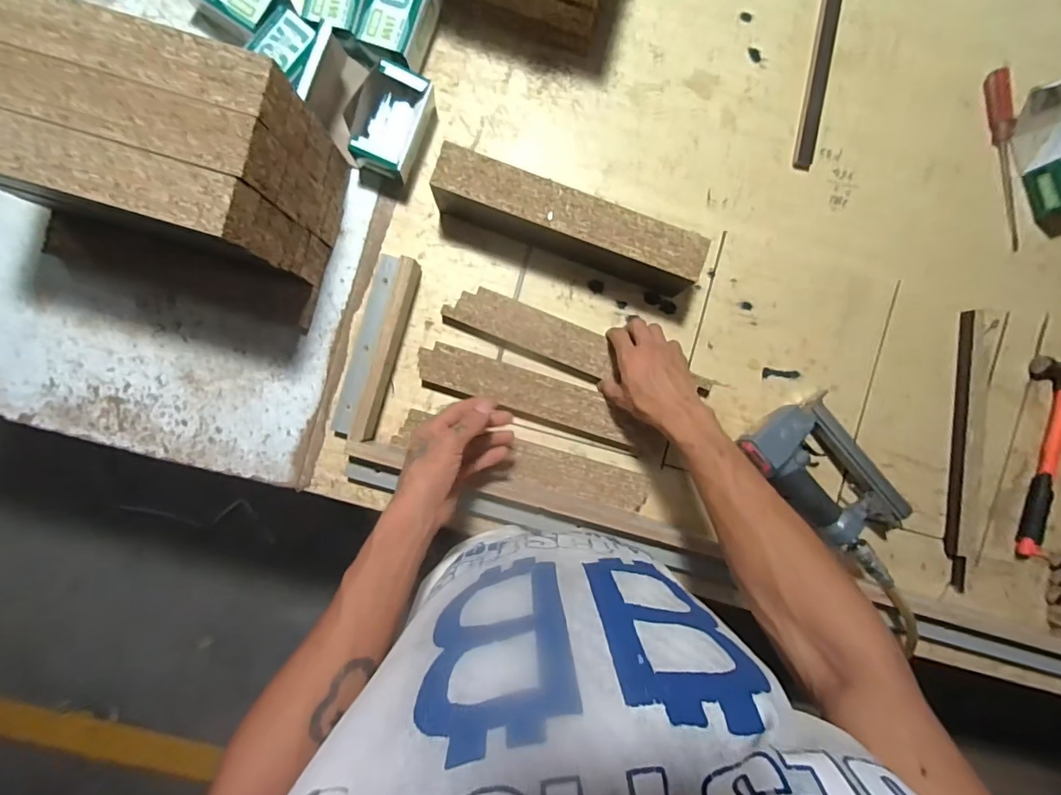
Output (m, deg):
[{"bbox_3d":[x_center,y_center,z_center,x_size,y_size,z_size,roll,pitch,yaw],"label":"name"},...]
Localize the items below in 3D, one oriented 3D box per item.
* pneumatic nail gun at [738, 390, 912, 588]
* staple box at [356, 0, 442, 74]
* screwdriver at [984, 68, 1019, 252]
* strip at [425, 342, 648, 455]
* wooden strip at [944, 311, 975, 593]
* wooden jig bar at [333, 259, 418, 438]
[{"bbox_3d":[0.374,0.103,0.602,0.126,0.057,0.237,-43,93,0],"label":"pneumatic nail gun"},{"bbox_3d":[-0.149,-0.440,0.566,0.063,0.055,0.109,17,91,-3],"label":"staple box"},{"bbox_3d":[0.607,-0.302,0.619,0.021,0.019,0.220,-12,92,-2],"label":"screwdriver"},{"bbox_3d":[0.006,0.001,0.601,0.286,0.019,0.060,18,91,-3],"label":"strip"},{"bbox_3d":[0.556,0.069,0.628,0.021,0.013,0.353,2,92,-2],"label":"wooden strip"},{"bbox_3d":[-0.186,-0.060,0.580,0.050,0.043,0.220,16,91,-3],"label":"wooden jig bar"}]

